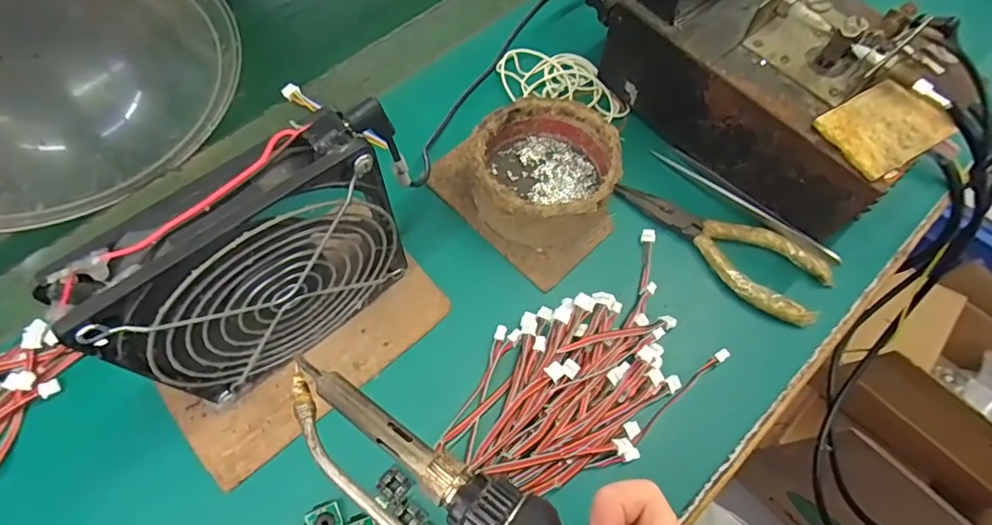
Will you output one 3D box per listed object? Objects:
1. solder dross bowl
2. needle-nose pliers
[{"bbox_3d":[0.028,-0.053,0.313,0.080,0.041,0.083,1,66,-2],"label":"solder dross bowl"},{"bbox_3d":[0.136,-0.015,0.316,0.128,0.008,0.047,40,71,14],"label":"needle-nose pliers"}]

